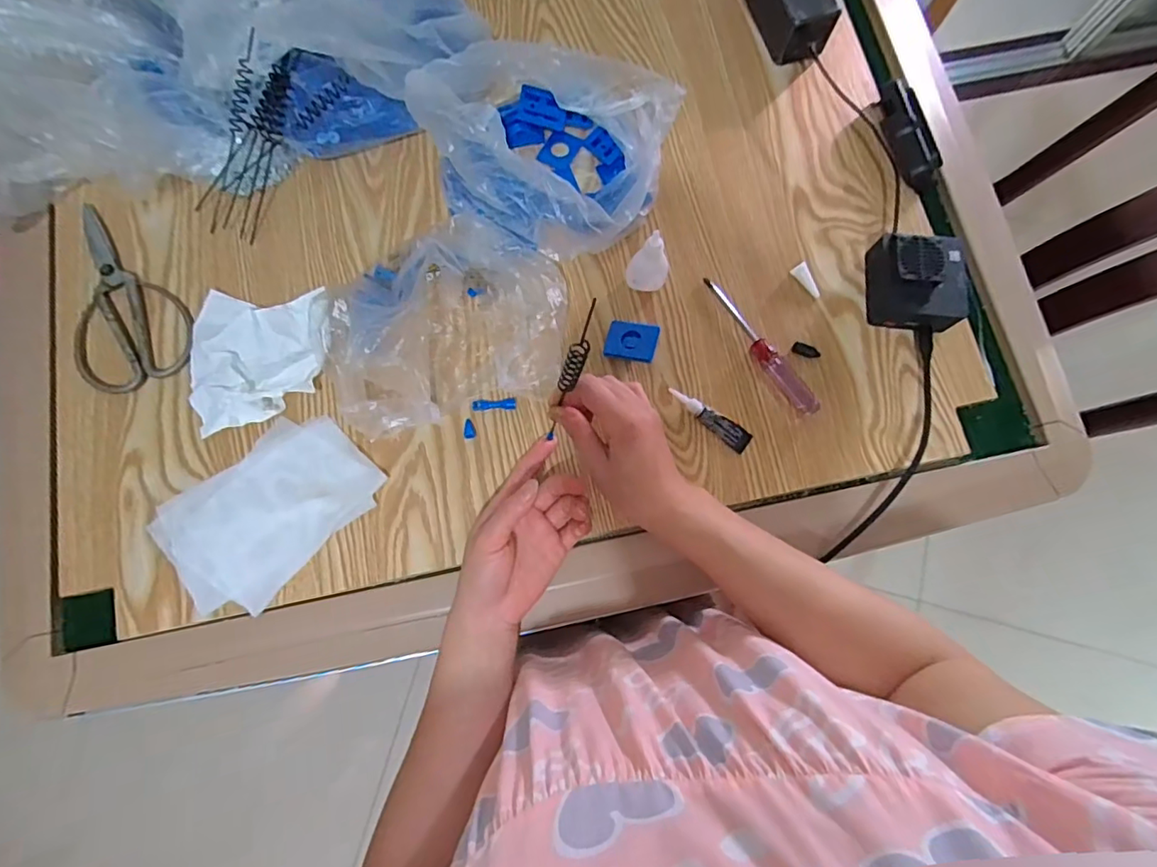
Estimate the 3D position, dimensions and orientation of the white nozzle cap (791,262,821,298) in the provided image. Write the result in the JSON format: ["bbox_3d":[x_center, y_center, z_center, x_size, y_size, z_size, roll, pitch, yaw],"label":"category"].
[{"bbox_3d":[0.211,-0.140,0.509,0.013,0.009,0.034,-33,80,-8],"label":"white nozzle cap"}]

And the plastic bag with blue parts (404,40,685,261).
[{"bbox_3d":[-0.031,-0.250,0.485,0.201,0.089,0.164,15,77,2],"label":"plastic bag with blue parts"}]

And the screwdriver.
[{"bbox_3d":[0.160,-0.079,0.489,0.021,0.017,0.147,-35,80,-9],"label":"screwdriver"}]

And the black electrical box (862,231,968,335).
[{"bbox_3d":[0.300,-0.133,0.491,0.069,0.048,0.073,4,77,-1],"label":"black electrical box"}]

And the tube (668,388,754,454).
[{"bbox_3d":[0.114,-0.016,0.476,0.078,0.012,0.020,40,79,7],"label":"tube"}]

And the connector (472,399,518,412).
[{"bbox_3d":[-0.072,-0.024,0.474,0.037,0.009,0.009,-3,77,-2],"label":"connector"}]

